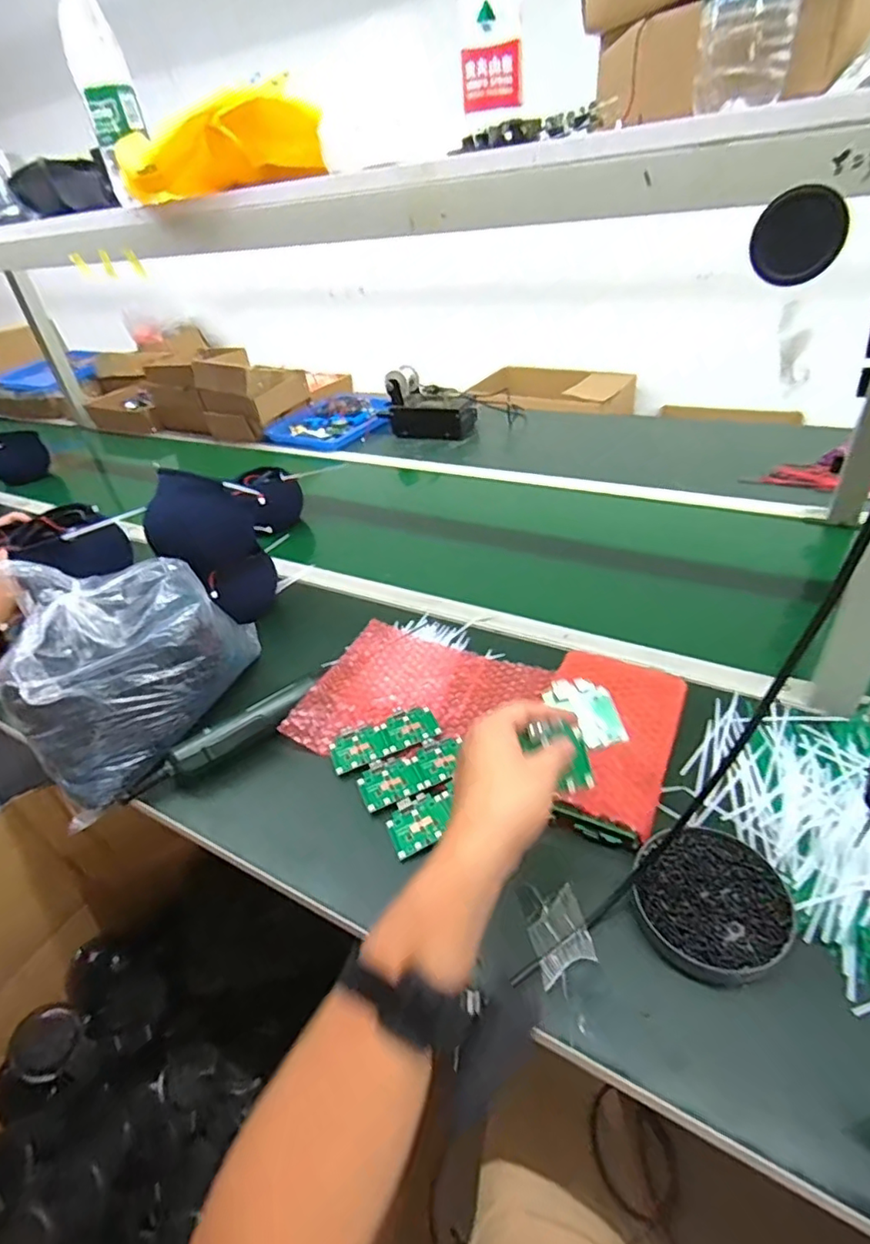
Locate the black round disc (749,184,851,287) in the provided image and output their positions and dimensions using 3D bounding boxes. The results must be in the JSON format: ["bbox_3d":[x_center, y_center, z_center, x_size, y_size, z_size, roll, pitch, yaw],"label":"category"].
[{"bbox_3d":[0.272,-0.288,0.432,0.060,0.059,0.019,9,40,21],"label":"black round disc"}]

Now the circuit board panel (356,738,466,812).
[{"bbox_3d":[-0.022,0.151,0.588,0.110,0.004,0.054,-19,38,-15],"label":"circuit board panel"}]

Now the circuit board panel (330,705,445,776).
[{"bbox_3d":[-0.057,0.122,0.627,0.117,0.007,0.057,-18,38,-14],"label":"circuit board panel"}]

